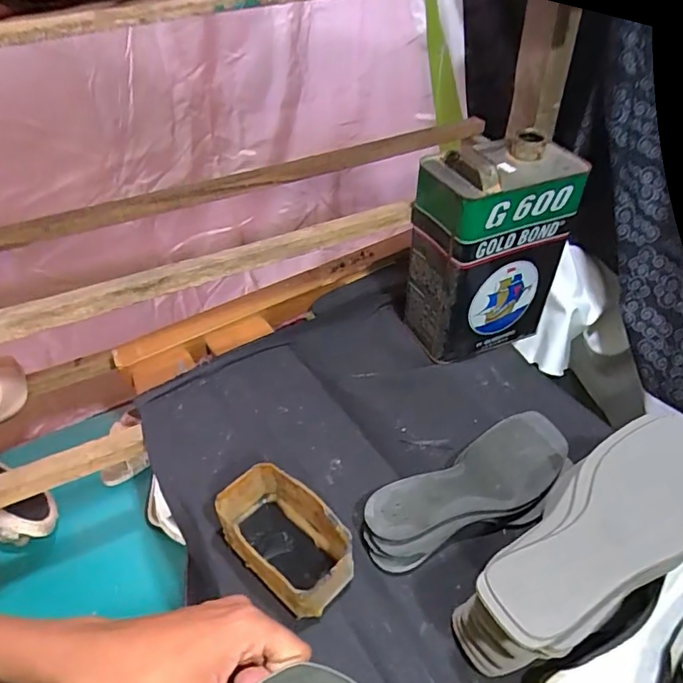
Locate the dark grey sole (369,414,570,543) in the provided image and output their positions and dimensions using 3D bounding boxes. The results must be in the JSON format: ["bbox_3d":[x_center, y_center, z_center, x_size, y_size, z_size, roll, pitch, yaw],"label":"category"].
[{"bbox_3d":[0.132,0.146,0.554,0.239,0.038,0.095,-19,46,-19],"label":"dark grey sole"}]

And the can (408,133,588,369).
[{"bbox_3d":[0.175,-0.108,0.663,0.163,0.256,0.112,-16,45,-17],"label":"can"}]

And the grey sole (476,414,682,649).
[{"bbox_3d":[0.209,0.138,0.416,0.246,0.036,0.094,-25,48,-25],"label":"grey sole"}]

